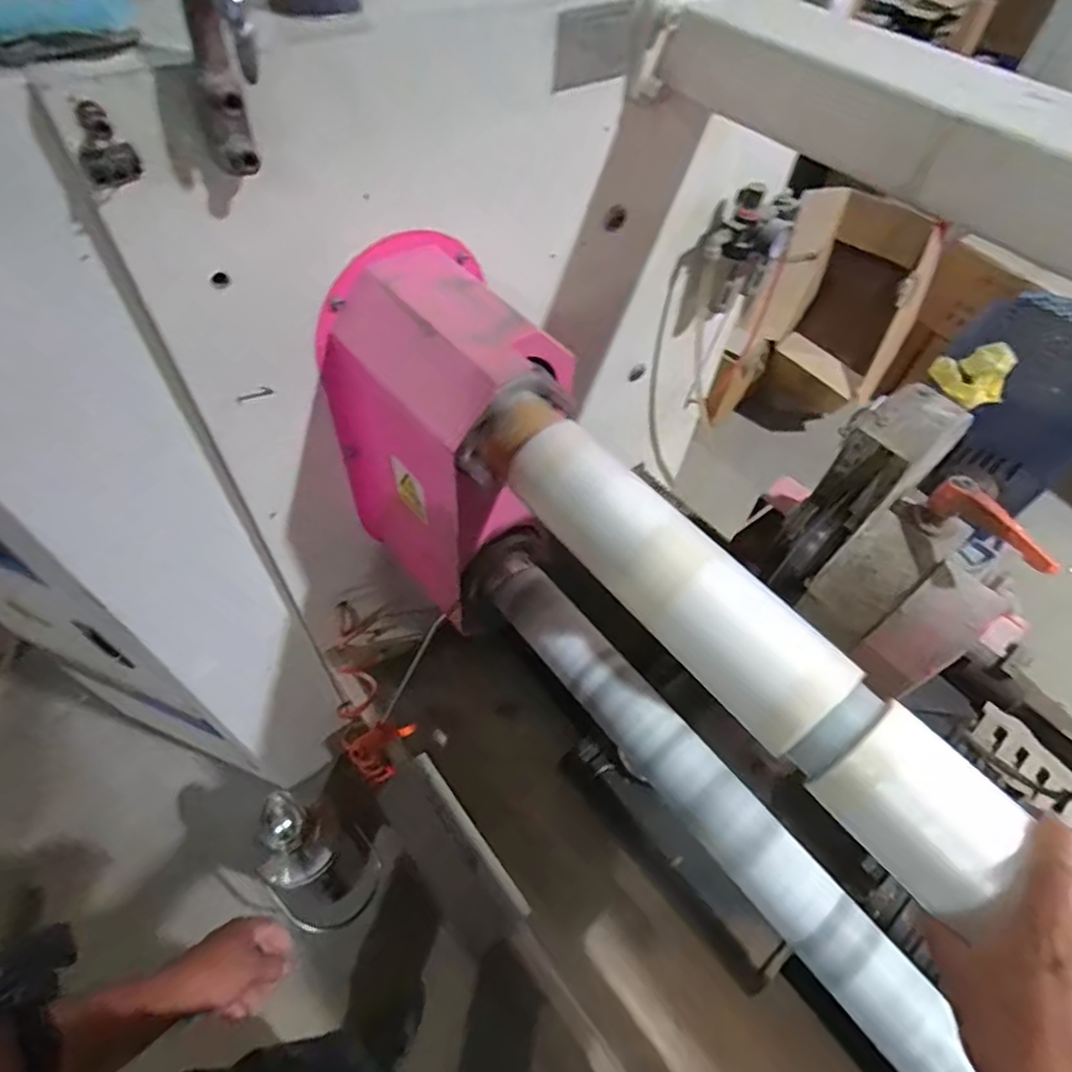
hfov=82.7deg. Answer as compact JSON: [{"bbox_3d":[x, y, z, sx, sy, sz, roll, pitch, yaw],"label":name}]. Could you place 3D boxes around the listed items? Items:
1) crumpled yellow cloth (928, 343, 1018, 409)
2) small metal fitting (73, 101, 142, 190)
[{"bbox_3d":[0.346,-0.130,0.479,0.038,0.039,0.052,-36,64,-27],"label":"crumpled yellow cloth"},{"bbox_3d":[-0.290,-0.262,0.412,0.020,0.047,0.032,12,54,4],"label":"small metal fitting"}]

